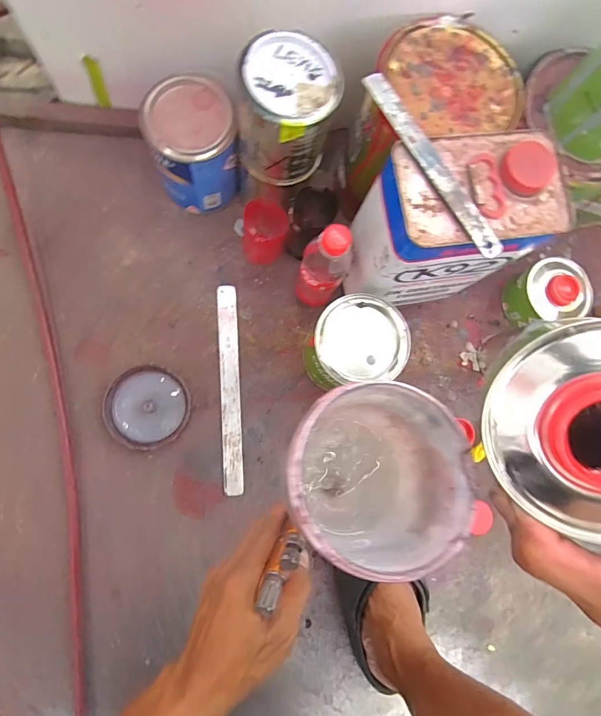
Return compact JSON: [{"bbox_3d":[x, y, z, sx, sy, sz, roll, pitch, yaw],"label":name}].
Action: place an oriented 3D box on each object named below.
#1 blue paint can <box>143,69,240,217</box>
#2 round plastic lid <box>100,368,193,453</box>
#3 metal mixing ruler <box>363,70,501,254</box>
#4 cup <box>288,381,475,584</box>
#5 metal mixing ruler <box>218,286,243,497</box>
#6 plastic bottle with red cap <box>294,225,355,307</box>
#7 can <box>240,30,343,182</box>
[{"bbox_3d":[-0.133,-0.265,0.531,0.100,0.121,0.107,1,84,-7],"label":"blue paint can"},{"bbox_3d":[-0.197,0.064,0.542,0.103,0.029,0.101,1,84,-7],"label":"round plastic lid"},{"bbox_3d":[0.119,-0.174,0.377,0.020,0.005,0.196,-34,87,-5],"label":"metal mixing ruler"},{"bbox_3d":[0.038,0.066,0.260,0.095,0.116,0.095,1,84,-7],"label":"cup"},{"bbox_3d":[-0.096,0.040,0.572,0.025,0.004,0.283,-2,84,-7],"label":"metal mixing ruler"},{"bbox_3d":[0.025,-0.103,0.508,0.056,0.181,0.049,25,82,-3],"label":"plastic bottle with red cap"},{"bbox_3d":[-0.015,-0.265,0.461,0.096,0.119,0.097,1,82,-6],"label":"can"}]

